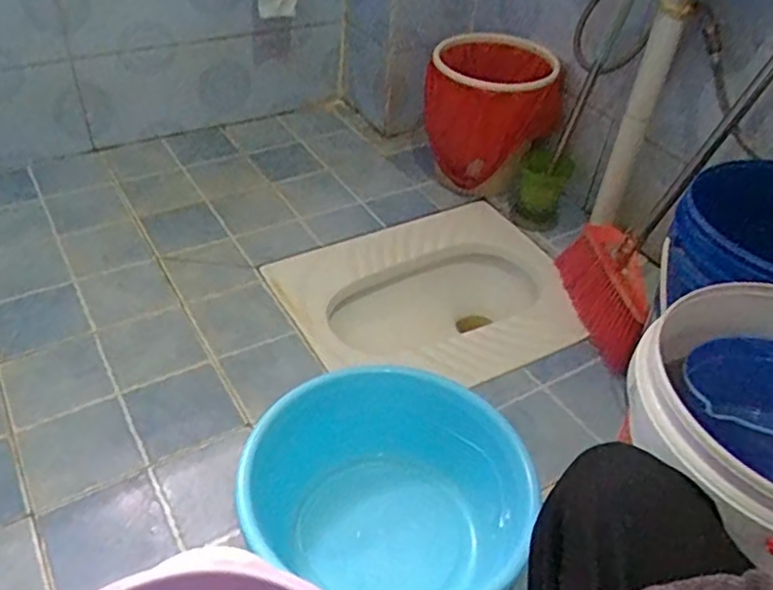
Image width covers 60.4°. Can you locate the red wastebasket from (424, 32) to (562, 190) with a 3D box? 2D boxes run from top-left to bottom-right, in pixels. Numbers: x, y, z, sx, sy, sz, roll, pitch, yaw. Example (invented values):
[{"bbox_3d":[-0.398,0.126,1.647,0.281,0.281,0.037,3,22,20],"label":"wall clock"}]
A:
[{"bbox_3d":[0.230,-0.399,1.487,0.283,0.284,0.273,11,42,6],"label":"red wastebasket"}]

